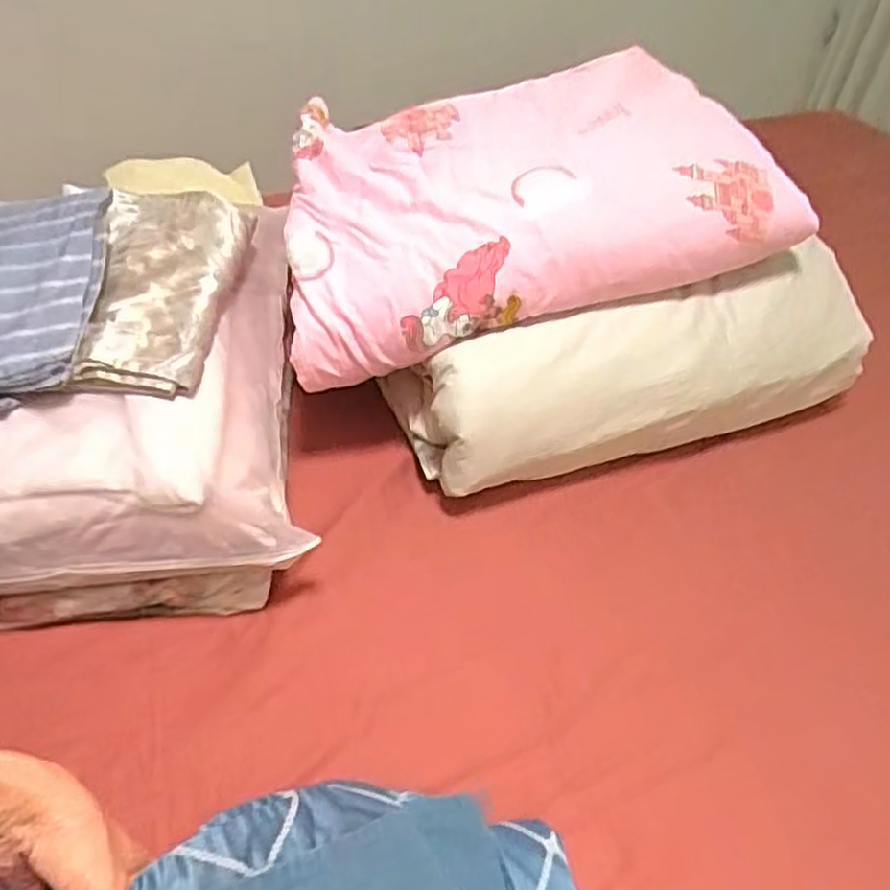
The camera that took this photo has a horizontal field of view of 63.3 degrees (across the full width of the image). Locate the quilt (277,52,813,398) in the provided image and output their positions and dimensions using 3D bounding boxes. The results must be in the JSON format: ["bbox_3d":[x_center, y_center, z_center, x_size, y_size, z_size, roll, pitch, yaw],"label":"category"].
[{"bbox_3d":[0.063,-0.287,0.792,0.528,0.116,0.368,-13,50,-16],"label":"quilt"}]

